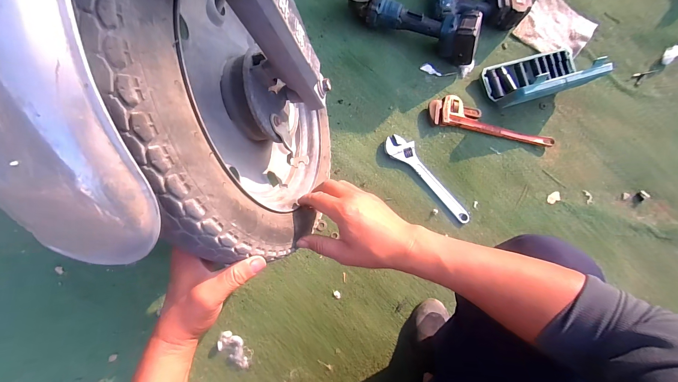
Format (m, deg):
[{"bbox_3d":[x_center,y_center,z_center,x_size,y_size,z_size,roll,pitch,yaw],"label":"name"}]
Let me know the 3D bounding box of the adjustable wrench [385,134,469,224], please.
[{"bbox_3d":[0.229,-0.037,0.731,0.281,0.022,0.064,43,79,1],"label":"adjustable wrench"}]

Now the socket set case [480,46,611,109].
[{"bbox_3d":[0.556,-0.320,0.767,0.308,0.105,0.133,-16,84,-9],"label":"socket set case"}]

